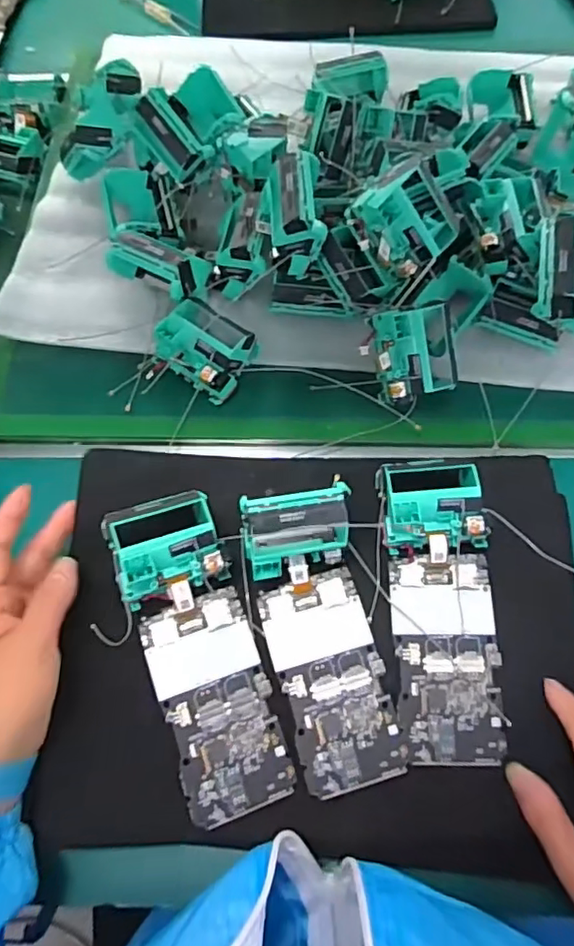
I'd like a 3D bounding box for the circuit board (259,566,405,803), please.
[{"bbox_3d":[0.030,0.130,0.371,0.065,0.007,0.128,-16,67,-5],"label":"circuit board"}]

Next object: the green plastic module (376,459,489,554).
[{"bbox_3d":[0.099,0.020,0.400,0.070,0.032,0.059,-5,66,0],"label":"green plastic module"}]

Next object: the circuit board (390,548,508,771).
[{"bbox_3d":[0.105,0.118,0.378,0.066,0.007,0.127,-1,66,2],"label":"circuit board"}]

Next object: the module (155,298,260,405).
[{"bbox_3d":[-0.065,-0.099,0.464,0.066,0.046,0.056,33,71,15],"label":"module"}]

